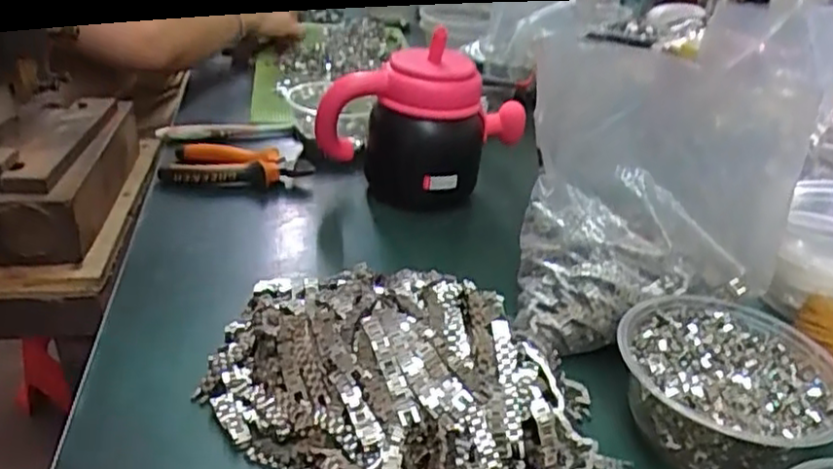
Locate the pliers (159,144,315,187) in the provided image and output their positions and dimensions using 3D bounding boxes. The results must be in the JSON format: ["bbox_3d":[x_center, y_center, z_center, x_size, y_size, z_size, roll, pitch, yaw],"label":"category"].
[{"bbox_3d":[-0.185,-0.072,0.701,0.143,0.030,0.072,8,28,4],"label":"pliers"}]

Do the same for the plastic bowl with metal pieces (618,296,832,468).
[{"bbox_3d":[0.196,0.101,0.437,0.128,0.058,0.129,4,28,-2],"label":"plastic bowl with metal pieces"}]

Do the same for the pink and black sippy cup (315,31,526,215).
[{"bbox_3d":[0.010,-0.094,0.662,0.198,0.167,0.129,2,29,-7],"label":"pink and black sippy cup"}]

